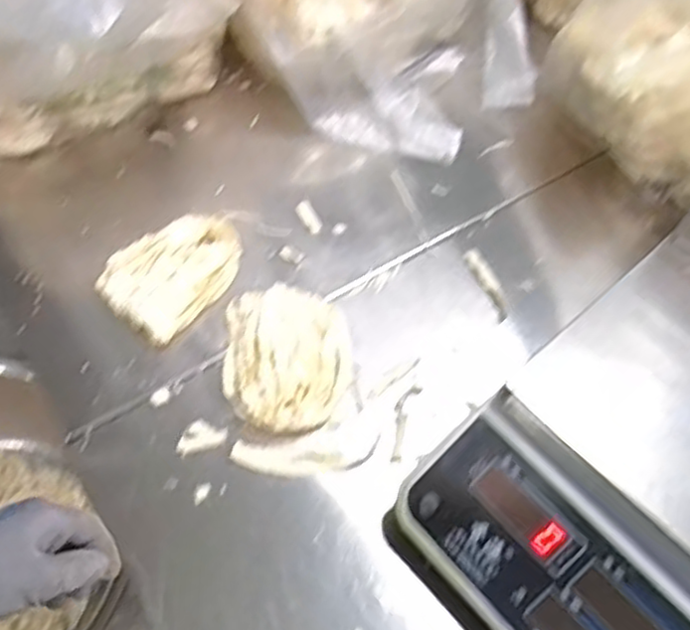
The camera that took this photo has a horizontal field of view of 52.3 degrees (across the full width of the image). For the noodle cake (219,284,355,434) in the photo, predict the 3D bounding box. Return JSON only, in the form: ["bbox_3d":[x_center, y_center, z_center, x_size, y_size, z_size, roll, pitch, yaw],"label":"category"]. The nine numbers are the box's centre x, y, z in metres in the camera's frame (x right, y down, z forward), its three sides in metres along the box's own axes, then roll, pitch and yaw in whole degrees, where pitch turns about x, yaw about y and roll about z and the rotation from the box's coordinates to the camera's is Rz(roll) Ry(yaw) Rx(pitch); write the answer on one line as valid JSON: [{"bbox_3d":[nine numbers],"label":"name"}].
[{"bbox_3d":[-0.051,0.039,0.612,0.106,0.029,0.130,2,58,-3],"label":"noodle cake"}]

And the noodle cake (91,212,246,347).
[{"bbox_3d":[-0.158,-0.040,0.658,0.092,0.036,0.134,32,61,15],"label":"noodle cake"}]

